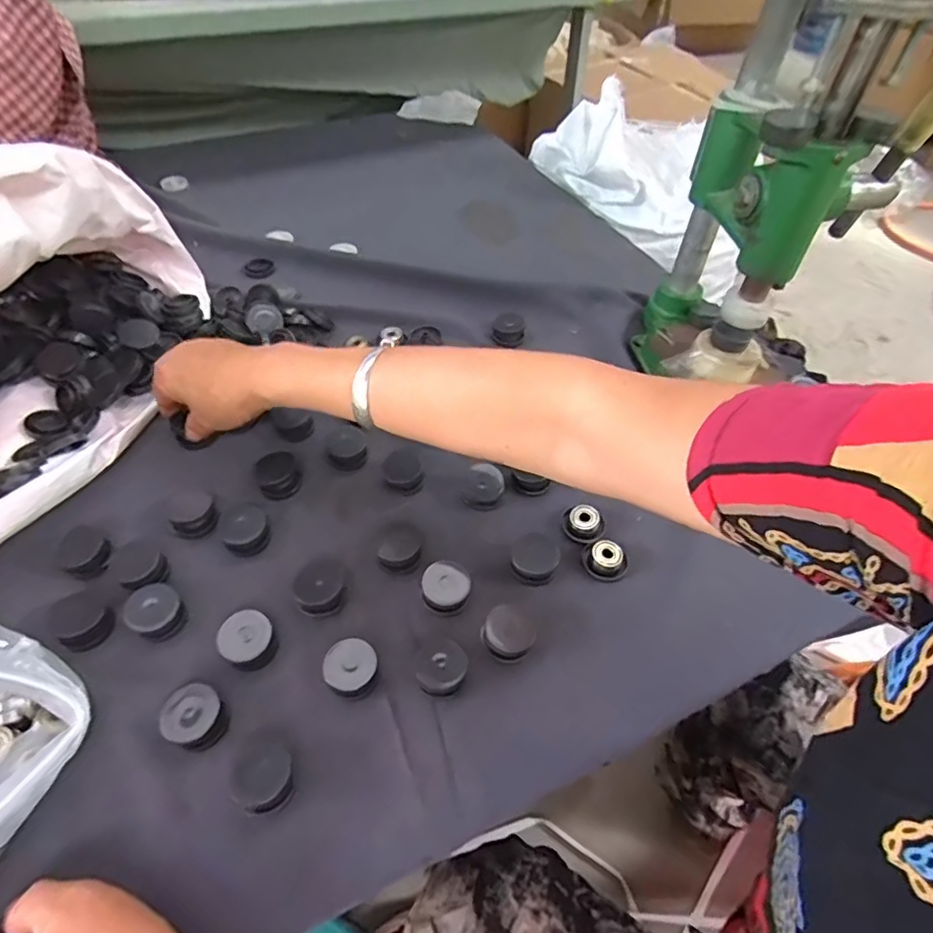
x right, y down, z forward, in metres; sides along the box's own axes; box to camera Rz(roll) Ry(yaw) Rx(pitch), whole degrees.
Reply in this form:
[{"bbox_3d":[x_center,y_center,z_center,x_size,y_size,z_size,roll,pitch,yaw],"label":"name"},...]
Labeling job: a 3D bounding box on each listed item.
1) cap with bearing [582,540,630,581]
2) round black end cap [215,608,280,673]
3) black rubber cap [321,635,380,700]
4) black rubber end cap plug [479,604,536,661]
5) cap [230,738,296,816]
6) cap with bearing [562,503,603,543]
[{"bbox_3d":[0.101,0.066,0.418,0.031,0.010,0.026,10,50,6],"label":"cap with bearing"},{"bbox_3d":[-0.138,0.111,0.367,0.032,0.022,0.030,1,49,-2],"label":"round black end cap"},{"bbox_3d":[-0.072,0.126,0.360,0.032,0.019,0.030,1,49,-2],"label":"black rubber cap"},{"bbox_3d":[0.028,0.109,0.382,0.033,0.008,0.036,1,49,-2],"label":"black rubber end cap plug"},{"bbox_3d":[-0.111,0.171,0.319,0.030,0.016,0.032,1,49,-2],"label":"cap"},{"bbox_3d":[0.088,0.043,0.437,0.029,0.013,0.024,34,56,24],"label":"cap with bearing"}]

